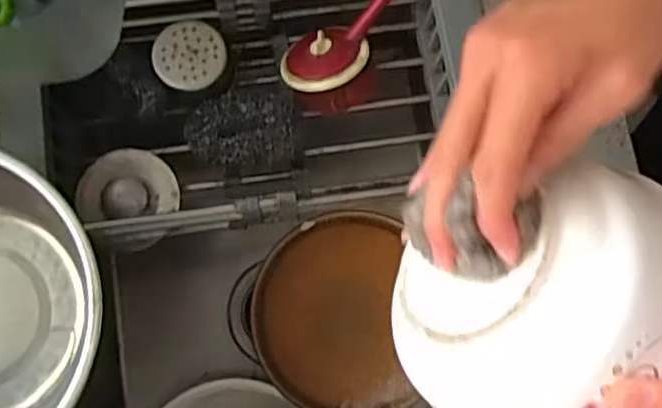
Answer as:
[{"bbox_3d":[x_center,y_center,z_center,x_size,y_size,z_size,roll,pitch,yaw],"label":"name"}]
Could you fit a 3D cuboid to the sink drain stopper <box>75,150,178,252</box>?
[{"bbox_3d":[-0.165,-0.008,0.528,0.080,0.015,0.076,0,80,-1],"label":"sink drain stopper"}]

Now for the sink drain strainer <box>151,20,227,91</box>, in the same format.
[{"bbox_3d":[-0.118,-0.125,0.533,0.059,0.005,0.060,0,80,-1],"label":"sink drain strainer"}]

